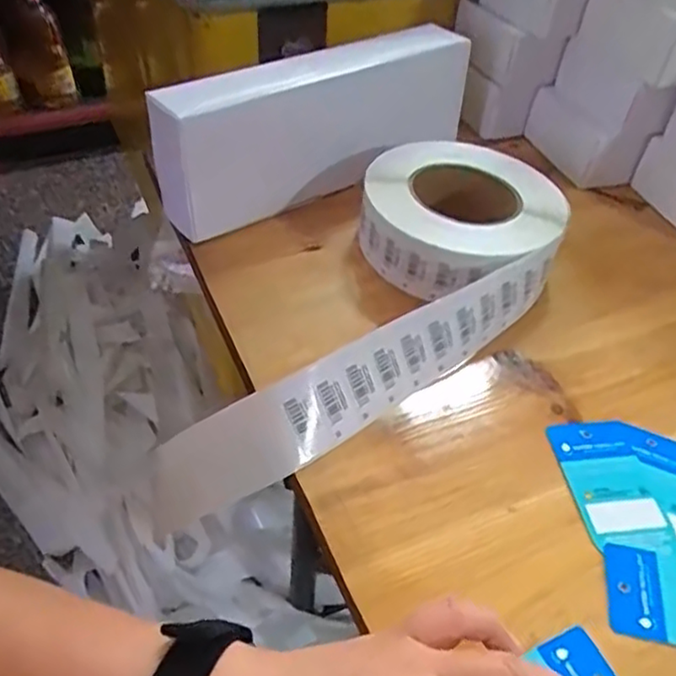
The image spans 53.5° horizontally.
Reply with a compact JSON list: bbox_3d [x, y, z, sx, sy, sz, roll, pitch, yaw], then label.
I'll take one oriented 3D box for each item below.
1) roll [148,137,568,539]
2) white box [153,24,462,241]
[{"bbox_3d":[0.033,-0.013,0.446,0.149,0.093,0.349,25,48,18],"label":"roll"},{"bbox_3d":[-0.015,-0.163,0.532,0.274,0.107,0.050,-29,54,-29],"label":"white box"}]

